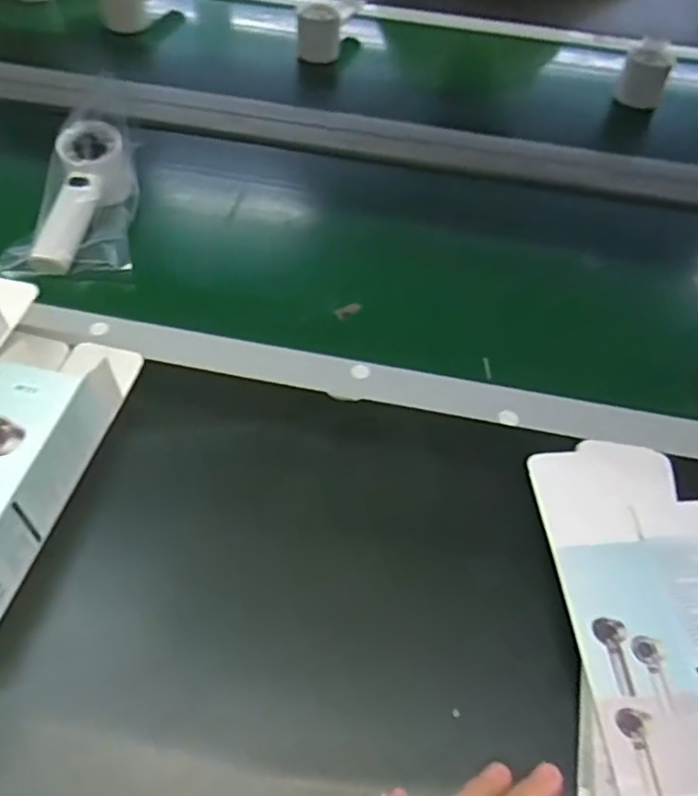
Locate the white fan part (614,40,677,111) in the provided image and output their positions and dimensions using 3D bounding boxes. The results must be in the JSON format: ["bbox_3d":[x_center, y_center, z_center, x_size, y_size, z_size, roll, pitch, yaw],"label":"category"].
[{"bbox_3d":[0.379,-0.414,0.873,0.058,0.067,0.043,22,51,13],"label":"white fan part"}]

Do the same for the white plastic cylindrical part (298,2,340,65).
[{"bbox_3d":[-0.040,-0.485,0.906,0.054,0.052,0.068,2,49,-4],"label":"white plastic cylindrical part"}]

